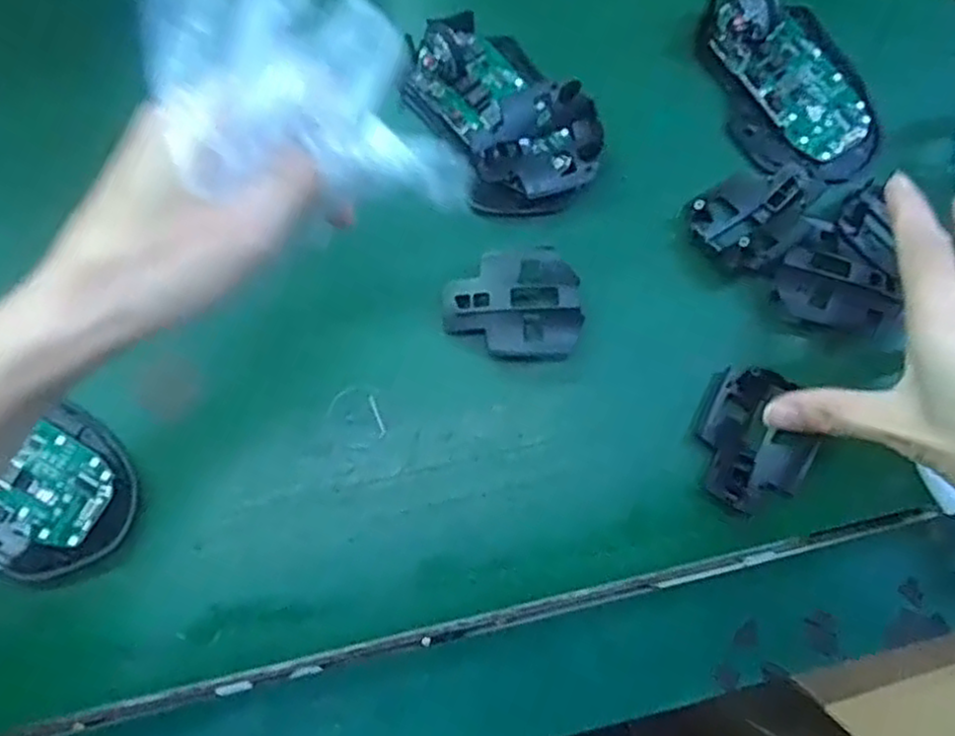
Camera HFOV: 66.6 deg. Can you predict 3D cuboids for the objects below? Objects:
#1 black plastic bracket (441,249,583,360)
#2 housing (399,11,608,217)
[{"bbox_3d":[0.017,-0.030,0.352,0.064,0.019,0.054,-4,77,0],"label":"black plastic bracket"},{"bbox_3d":[0.010,-0.130,0.372,0.069,0.027,0.109,-38,79,-7],"label":"housing"}]

